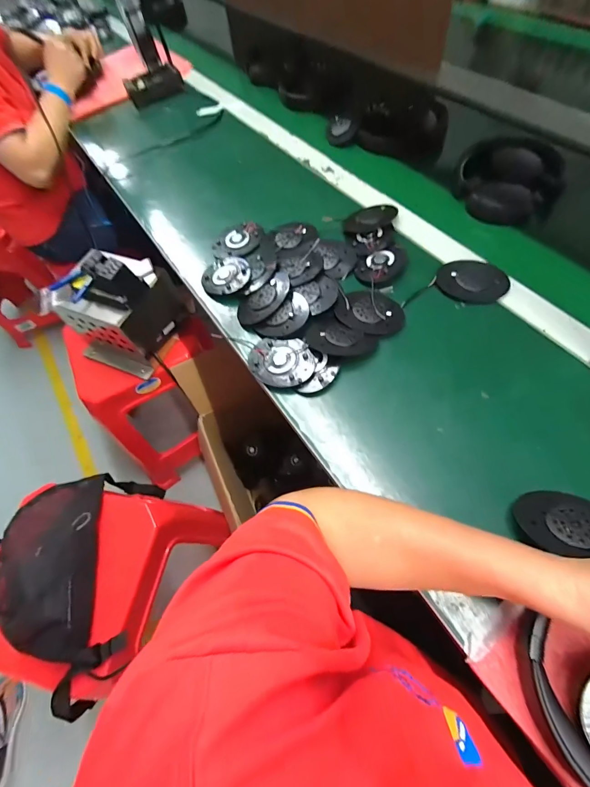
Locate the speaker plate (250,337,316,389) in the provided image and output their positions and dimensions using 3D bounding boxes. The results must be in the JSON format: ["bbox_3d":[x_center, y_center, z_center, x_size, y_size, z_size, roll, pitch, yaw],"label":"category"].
[{"bbox_3d":[-0.017,-0.039,0.427,0.081,0.016,0.060,7,61,7],"label":"speaker plate"}]

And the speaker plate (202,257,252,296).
[{"bbox_3d":[-0.100,-0.171,0.508,0.080,0.018,0.073,-3,61,6],"label":"speaker plate"}]

